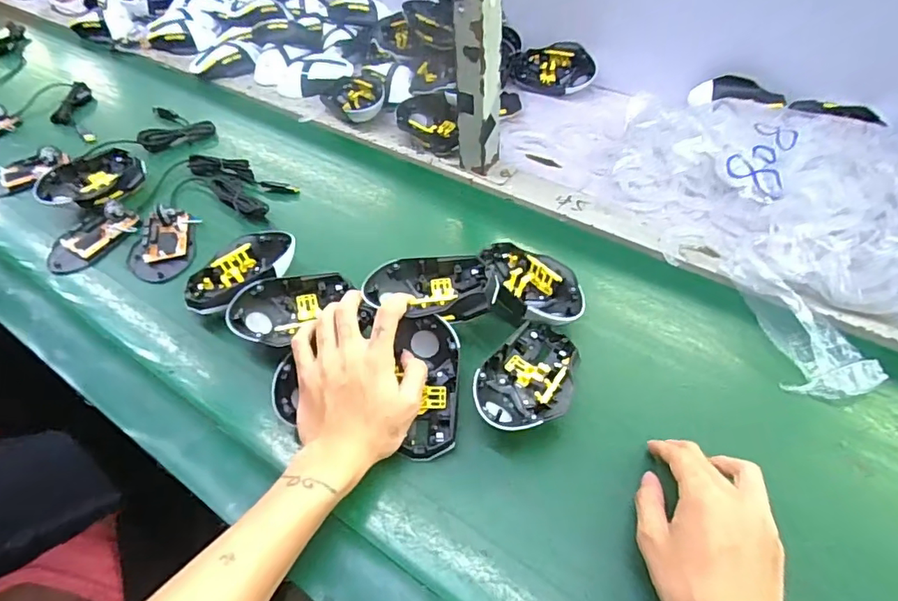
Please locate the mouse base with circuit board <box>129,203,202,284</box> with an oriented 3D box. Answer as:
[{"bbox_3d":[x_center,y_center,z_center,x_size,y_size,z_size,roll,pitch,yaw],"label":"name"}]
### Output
[{"bbox_3d":[-0.329,-0.067,0.602,0.070,0.024,0.098,-8,47,-3],"label":"mouse base with circuit board"}]

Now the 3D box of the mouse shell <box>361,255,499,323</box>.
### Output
[{"bbox_3d":[-0.017,-0.010,0.496,0.119,0.022,0.069,-6,47,-1],"label":"mouse shell"}]

